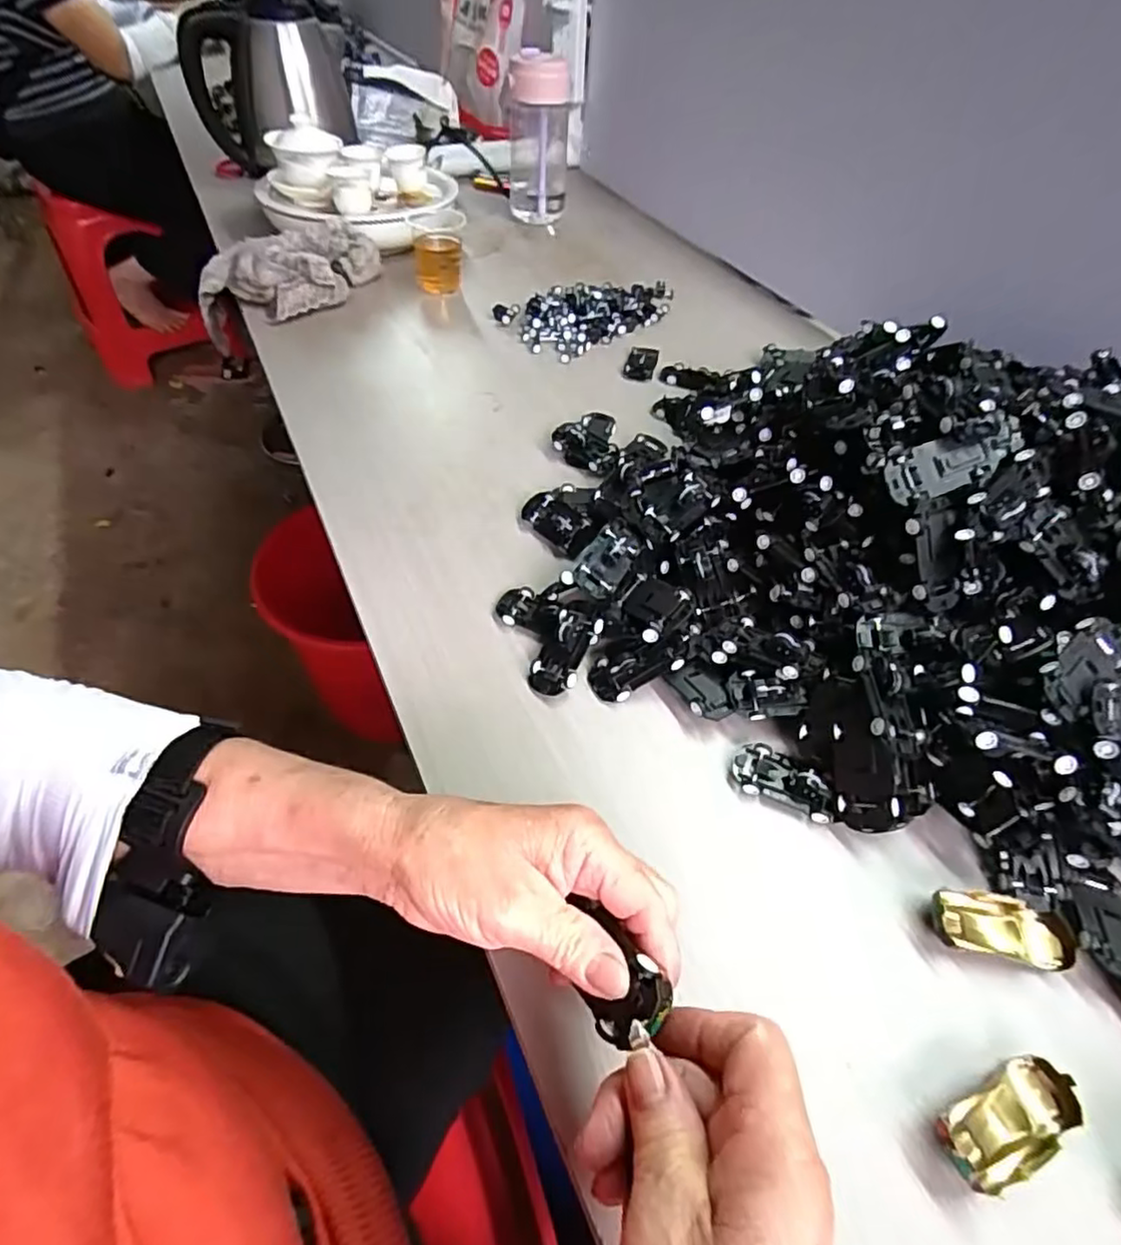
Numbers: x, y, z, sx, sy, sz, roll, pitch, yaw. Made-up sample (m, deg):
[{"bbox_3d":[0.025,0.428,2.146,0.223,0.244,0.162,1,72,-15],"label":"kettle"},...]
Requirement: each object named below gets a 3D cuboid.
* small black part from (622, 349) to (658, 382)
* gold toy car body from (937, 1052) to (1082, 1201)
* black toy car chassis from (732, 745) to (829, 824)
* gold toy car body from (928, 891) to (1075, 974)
[{"bbox_3d":[0.087,-0.276,0.687,0.031,0.010,0.059,14,50,9],"label":"small black part"},{"bbox_3d":[0.184,0.207,0.266,0.064,0.016,0.029,-19,53,-19],"label":"gold toy car body"},{"bbox_3d":[0.126,0.089,0.368,0.055,0.016,0.029,23,52,16],"label":"black toy car chassis"},{"bbox_3d":[0.217,0.152,0.323,0.064,0.014,0.027,10,49,6],"label":"gold toy car body"}]

